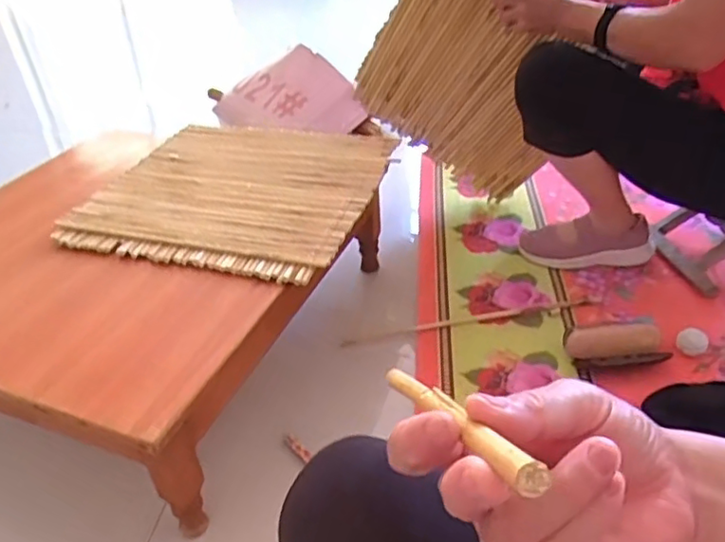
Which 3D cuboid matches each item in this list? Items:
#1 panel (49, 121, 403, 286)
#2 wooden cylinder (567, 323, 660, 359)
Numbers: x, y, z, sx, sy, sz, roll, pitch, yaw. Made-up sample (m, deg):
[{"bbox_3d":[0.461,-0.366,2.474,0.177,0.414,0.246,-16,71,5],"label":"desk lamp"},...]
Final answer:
[{"bbox_3d":[-0.226,-0.150,1.101,0.479,0.019,0.444,8,43,17],"label":"panel"},{"bbox_3d":[0.417,0.117,1.029,0.150,0.052,0.044,-3,36,3],"label":"wooden cylinder"}]

